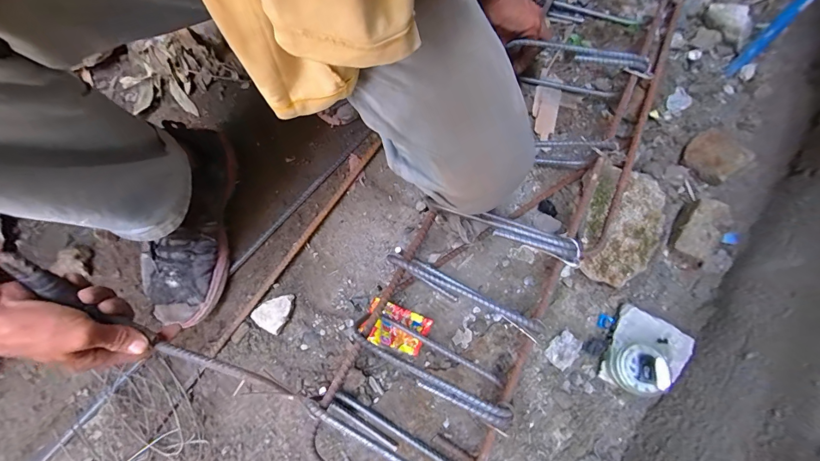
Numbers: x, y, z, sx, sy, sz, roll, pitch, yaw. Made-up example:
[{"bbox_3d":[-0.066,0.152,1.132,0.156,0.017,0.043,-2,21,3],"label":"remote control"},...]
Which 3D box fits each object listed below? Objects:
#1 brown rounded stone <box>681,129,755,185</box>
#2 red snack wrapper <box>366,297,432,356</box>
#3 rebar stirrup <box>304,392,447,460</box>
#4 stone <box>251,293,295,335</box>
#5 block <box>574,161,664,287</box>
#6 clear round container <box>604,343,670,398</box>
[{"bbox_3d":[0.459,-0.113,0.549,0.073,0.044,0.069,0,74,0],"label":"brown rounded stone"},{"bbox_3d":[-0.020,0.136,0.501,0.087,0.016,0.057,21,75,5],"label":"red snack wrapper"},{"bbox_3d":[-0.023,0.243,0.411,0.197,0.112,0.018,27,75,7],"label":"rebar stirrup"},{"bbox_3d":[-0.192,0.112,0.507,0.048,0.021,0.055,27,75,7],"label":"stone"},{"bbox_3d":[0.302,-0.010,0.519,0.109,0.039,0.181,12,75,1],"label":"block"},{"bbox_3d":[0.274,0.167,0.430,0.050,0.036,0.054,13,75,2],"label":"clear round container"}]

